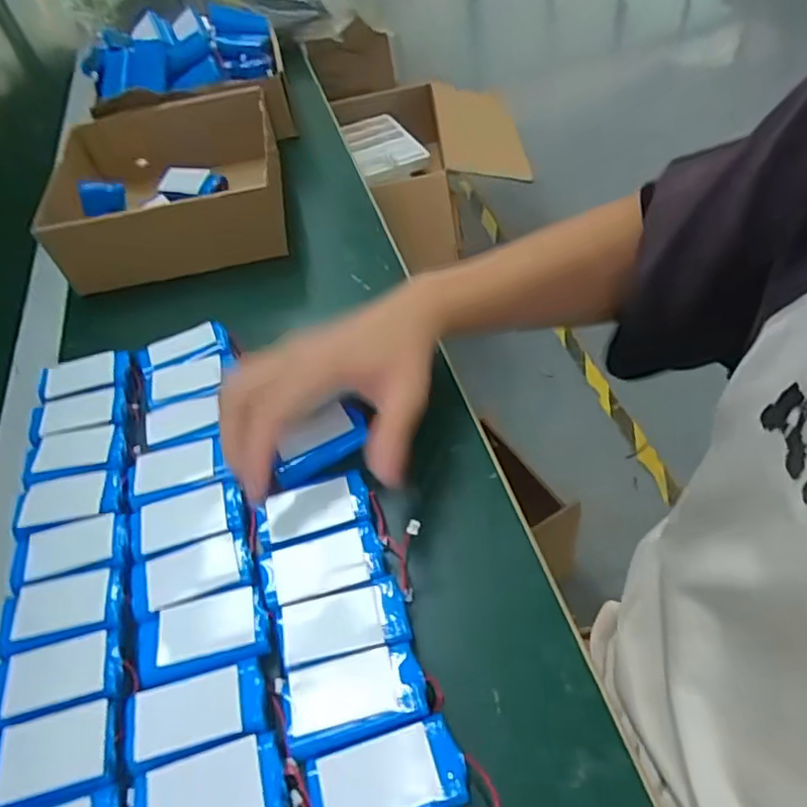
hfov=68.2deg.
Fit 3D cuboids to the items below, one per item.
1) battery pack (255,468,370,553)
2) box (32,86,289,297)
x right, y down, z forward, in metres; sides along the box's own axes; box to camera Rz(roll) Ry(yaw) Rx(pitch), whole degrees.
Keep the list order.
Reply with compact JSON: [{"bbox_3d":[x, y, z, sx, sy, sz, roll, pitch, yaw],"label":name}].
[{"bbox_3d":[-0.054,0.063,0.355,0.067,0.008,0.039,-21,51,-6],"label":"battery pack"},{"bbox_3d":[-0.227,-0.221,0.591,0.199,0.077,0.226,-15,50,-1],"label":"box"}]

